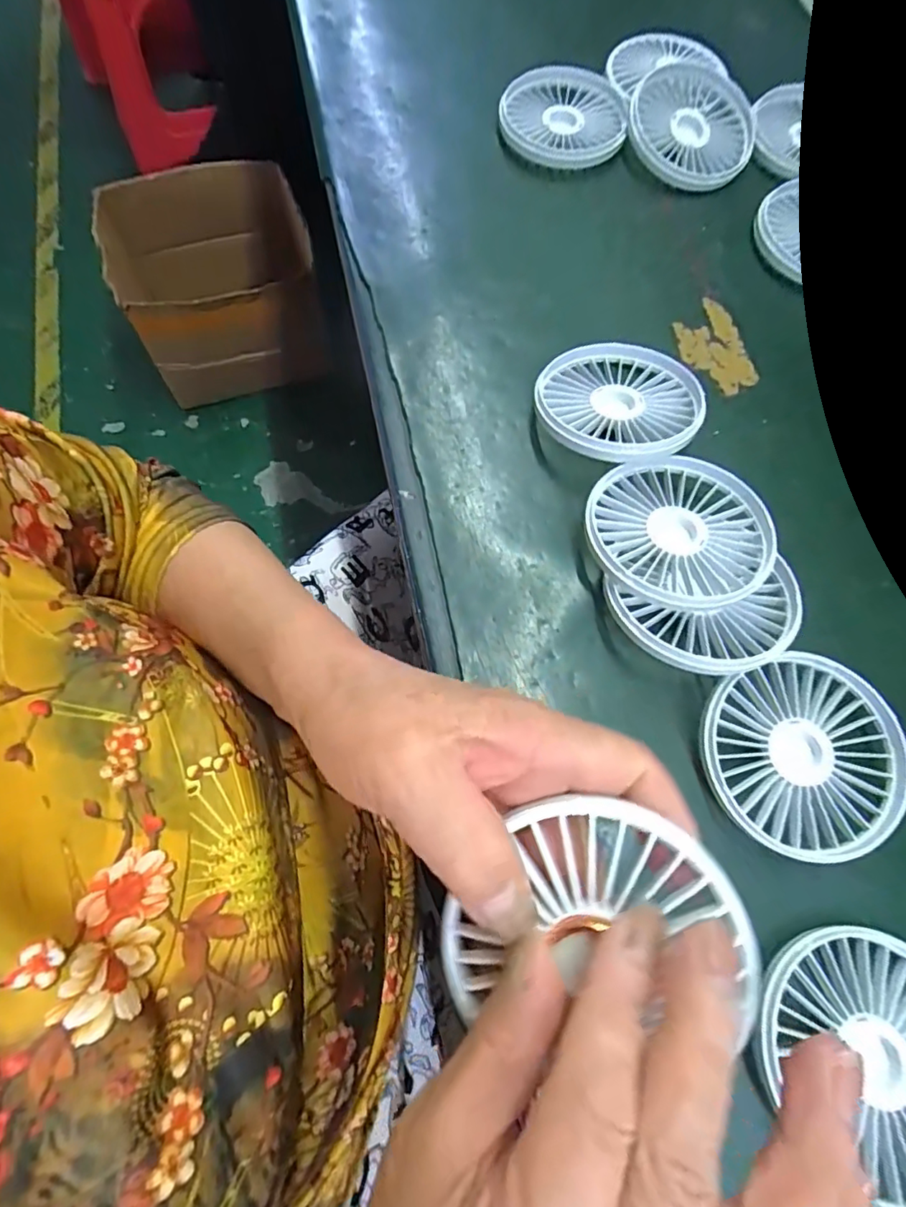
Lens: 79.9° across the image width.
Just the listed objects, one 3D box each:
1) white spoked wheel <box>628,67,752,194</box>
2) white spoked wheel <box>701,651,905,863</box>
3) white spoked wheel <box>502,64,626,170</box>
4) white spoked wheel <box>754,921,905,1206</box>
[{"bbox_3d":[0.172,-0.342,0.383,0.087,0.009,0.094,1,83,-5],"label":"white spoked wheel"},{"bbox_3d":[0.158,0.069,0.246,0.087,0.018,0.084,1,71,-2],"label":"white spoked wheel"},{"bbox_3d":[0.078,-0.352,0.389,0.086,0.021,0.087,1,71,-2],"label":"white spoked wheel"},{"bbox_3d":[0.165,0.173,0.207,0.083,0.016,0.080,1,71,-2],"label":"white spoked wheel"}]

